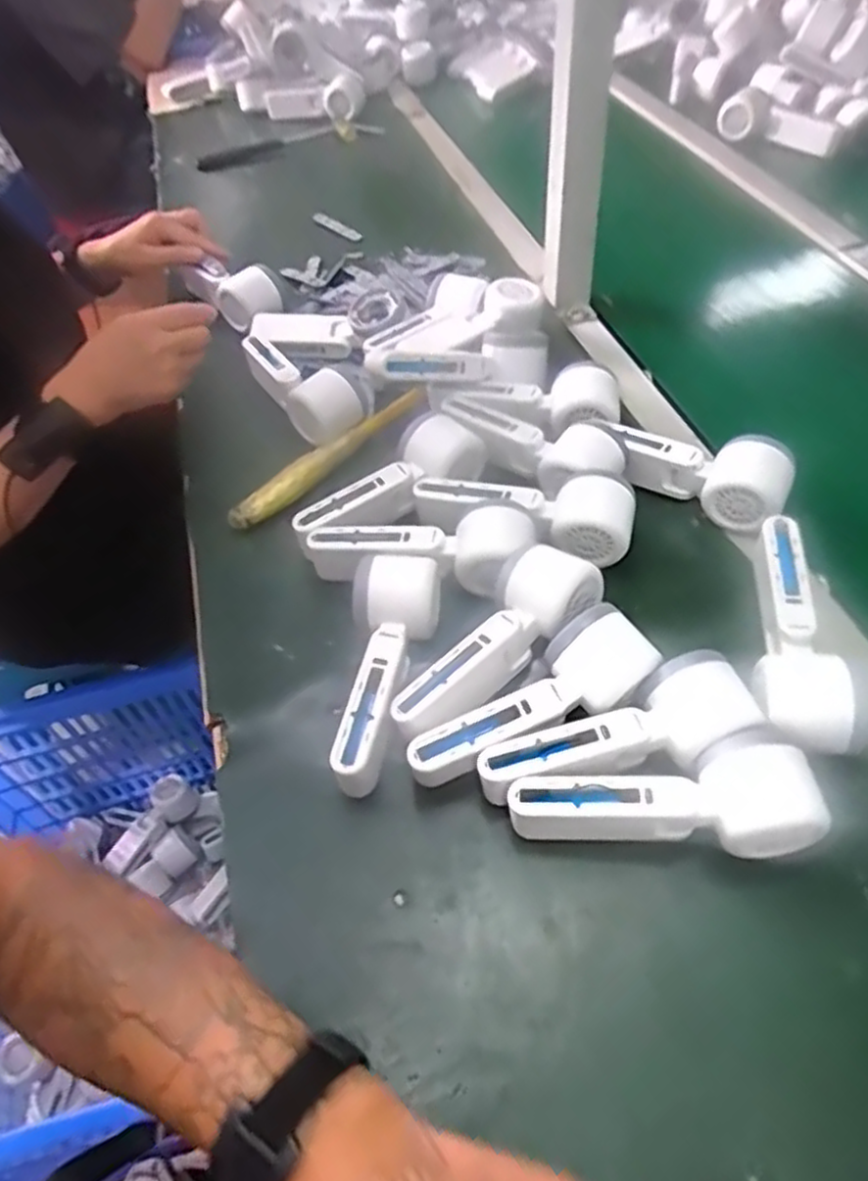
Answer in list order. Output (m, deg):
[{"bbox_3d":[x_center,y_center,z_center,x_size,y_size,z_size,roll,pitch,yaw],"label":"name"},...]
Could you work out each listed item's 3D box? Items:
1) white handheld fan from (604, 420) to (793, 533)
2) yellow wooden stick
[{"bbox_3d":[0.207,-0.098,0.585,0.142,0.048,0.057,24,57,23],"label":"white handheld fan"},{"bbox_3d":[-0.089,-0.120,0.640,0.025,0.025,0.214,33,59,28],"label":"yellow wooden stick"}]

